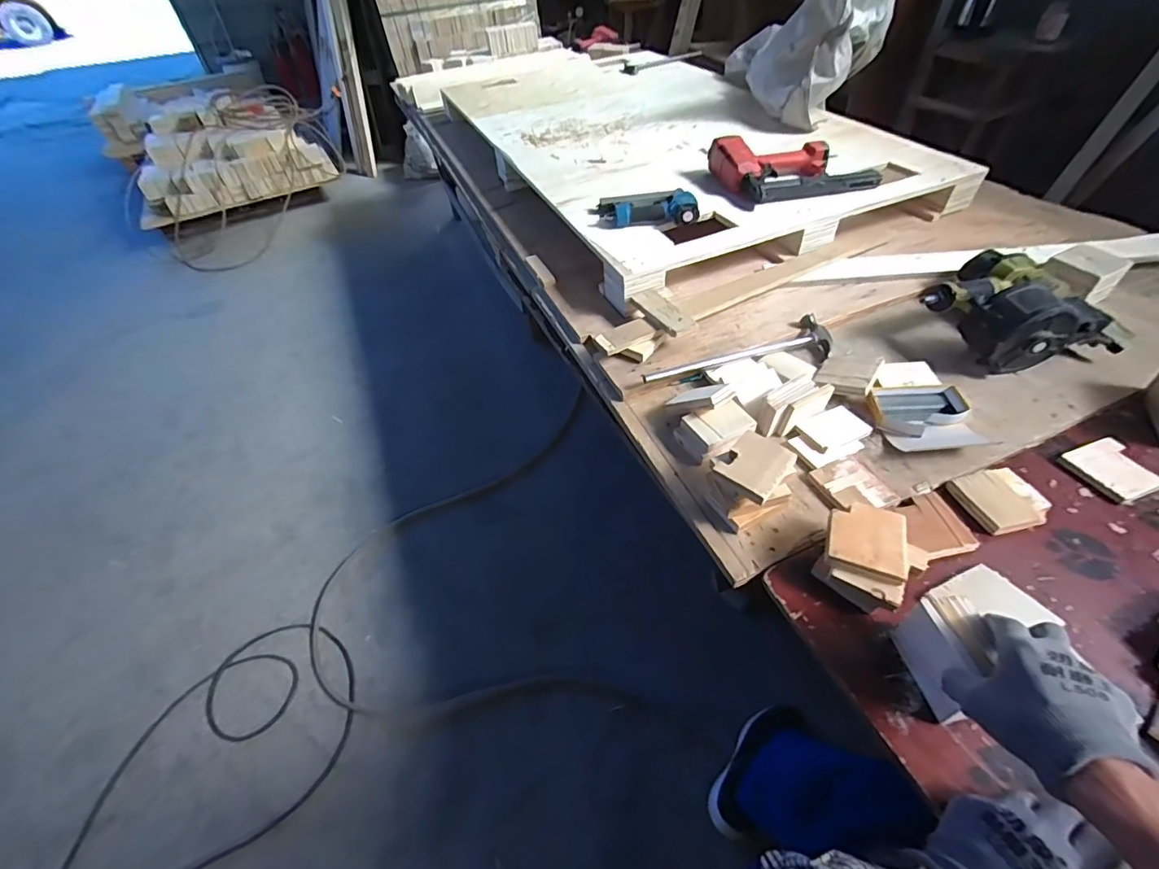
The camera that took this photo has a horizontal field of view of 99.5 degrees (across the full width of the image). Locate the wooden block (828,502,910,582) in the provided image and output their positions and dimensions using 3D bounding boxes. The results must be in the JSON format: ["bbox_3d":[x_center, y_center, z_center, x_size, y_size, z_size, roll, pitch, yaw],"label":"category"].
[{"bbox_3d":[0.347,0.122,0.588,0.087,0.014,0.092,13,51,15],"label":"wooden block"}]

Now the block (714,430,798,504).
[{"bbox_3d":[0.234,0.038,0.647,0.075,0.015,0.097,34,59,29],"label":"block"}]

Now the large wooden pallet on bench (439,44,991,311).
[{"bbox_3d":[0.160,-0.948,1.491,0.876,0.144,1.621,-21,51,-14],"label":"large wooden pallet on bench"}]

